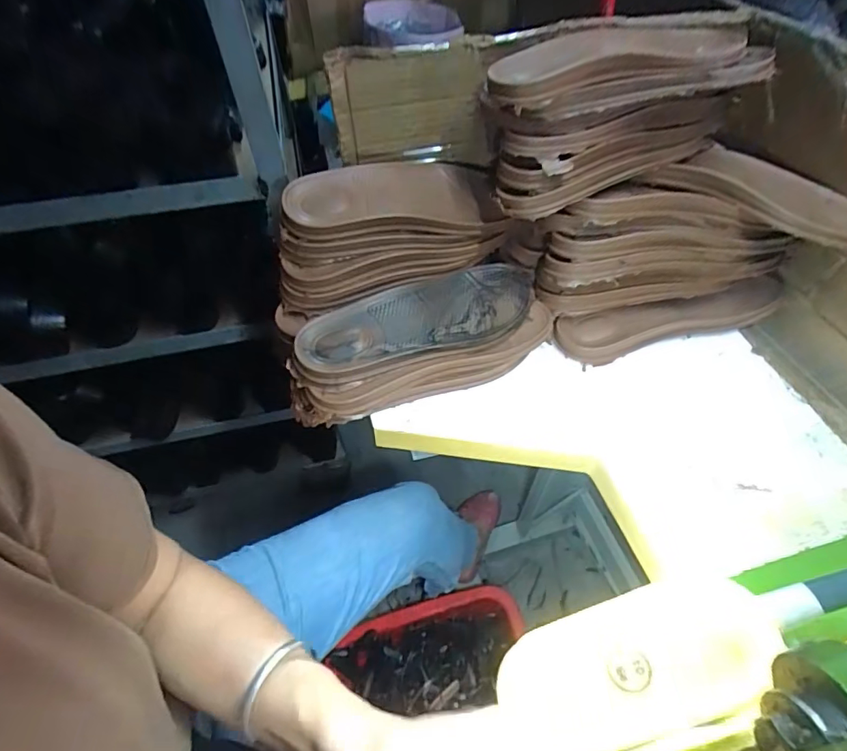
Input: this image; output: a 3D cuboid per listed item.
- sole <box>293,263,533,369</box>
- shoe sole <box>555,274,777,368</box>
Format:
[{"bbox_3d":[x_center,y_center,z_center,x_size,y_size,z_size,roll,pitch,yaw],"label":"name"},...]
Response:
[{"bbox_3d":[0.001,-0.068,0.532,0.274,0.031,0.102,-17,54,-12],"label":"sole"},{"bbox_3d":[0.291,-0.063,0.561,0.268,0.030,0.066,-9,53,-6],"label":"shoe sole"}]

